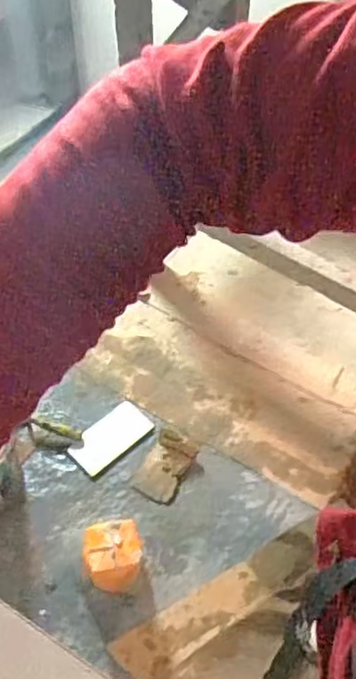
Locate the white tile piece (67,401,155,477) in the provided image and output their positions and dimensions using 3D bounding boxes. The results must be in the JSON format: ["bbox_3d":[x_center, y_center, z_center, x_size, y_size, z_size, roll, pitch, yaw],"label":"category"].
[{"bbox_3d":[-0.153,0.218,1.492,0.194,0.014,0.102,-36,61,-26],"label":"white tile piece"}]

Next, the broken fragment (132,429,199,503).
[{"bbox_3d":[-0.026,0.275,1.439,0.093,0.014,0.165,23,55,16],"label":"broken fragment"}]

